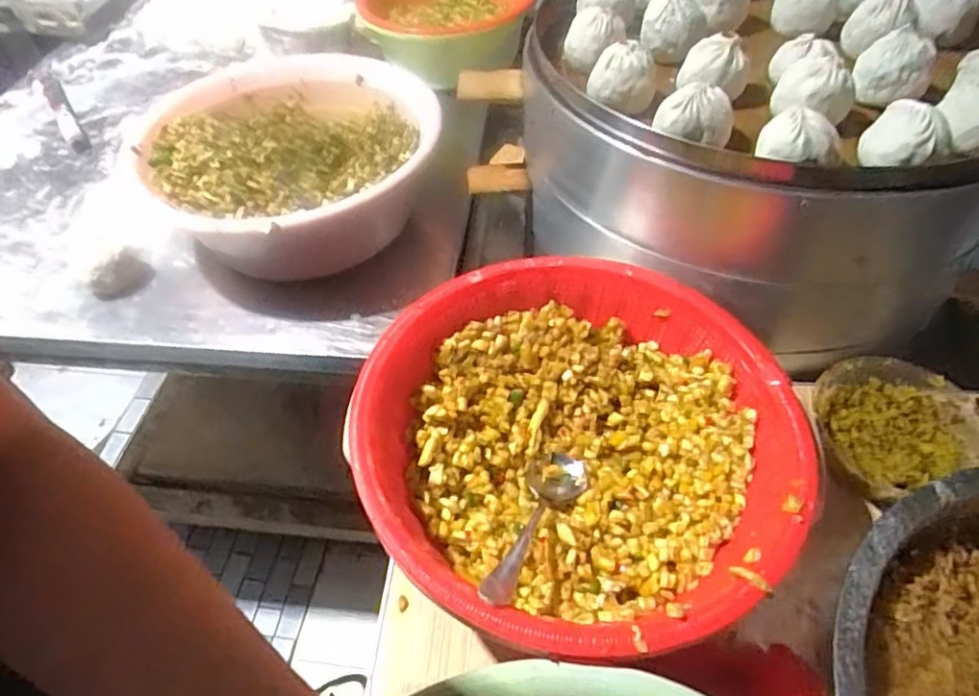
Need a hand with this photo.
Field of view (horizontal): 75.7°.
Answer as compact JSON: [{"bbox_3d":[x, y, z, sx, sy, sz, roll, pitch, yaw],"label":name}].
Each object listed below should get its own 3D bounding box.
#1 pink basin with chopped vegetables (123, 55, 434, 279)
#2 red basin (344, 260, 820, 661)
[{"bbox_3d":[-0.235,-0.228,0.768,0.322,0.112,0.381,-35,58,-24],"label":"pink basin with chopped vegetables"},{"bbox_3d":[0.069,0.074,0.494,0.319,0.102,0.315,-1,50,1],"label":"red basin"}]

